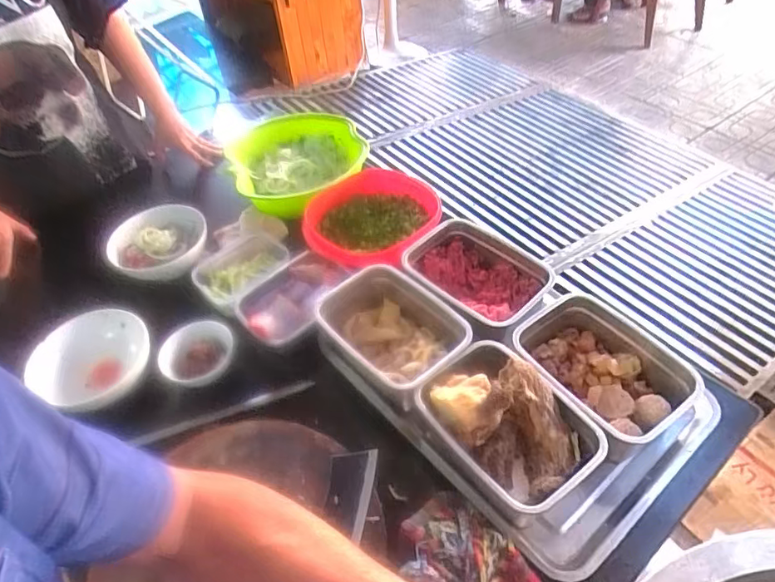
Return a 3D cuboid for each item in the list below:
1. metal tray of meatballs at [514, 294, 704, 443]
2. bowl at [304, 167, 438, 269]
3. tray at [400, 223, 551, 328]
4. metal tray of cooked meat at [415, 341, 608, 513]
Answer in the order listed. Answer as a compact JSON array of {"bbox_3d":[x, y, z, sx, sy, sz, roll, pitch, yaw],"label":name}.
[{"bbox_3d":[0.281,0.104,0.720,0.164,0.074,0.211,-30,52,-19],"label":"metal tray of meatballs"},{"bbox_3d":[-0.024,-0.119,0.969,0.224,0.078,0.234,-3,48,4],"label":"bowl"},{"bbox_3d":[0.141,-0.024,0.854,0.217,0.065,0.163,30,58,29],"label":"tray"},{"bbox_3d":[0.147,0.173,0.678,0.135,0.118,0.203,-32,52,-21],"label":"metal tray of cooked meat"}]

